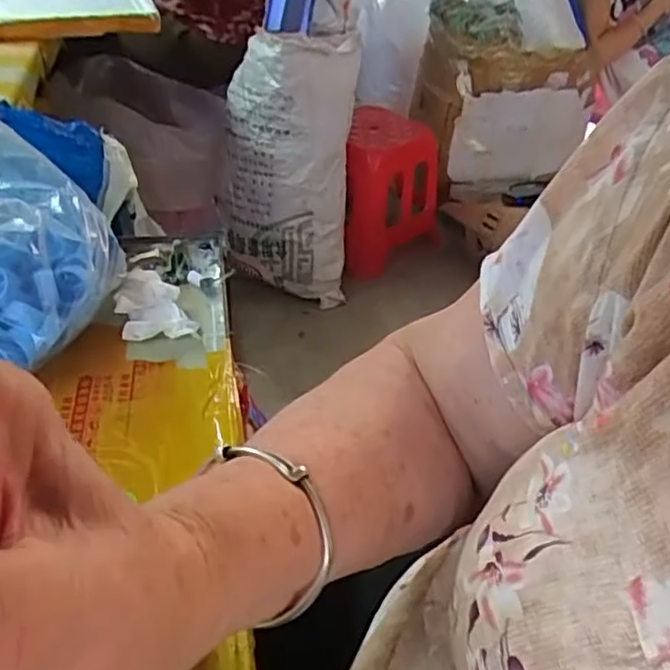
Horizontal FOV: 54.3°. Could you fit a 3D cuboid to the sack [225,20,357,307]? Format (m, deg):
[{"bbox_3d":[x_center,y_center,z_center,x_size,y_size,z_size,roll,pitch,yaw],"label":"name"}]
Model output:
[{"bbox_3d":[-0.103,-0.368,1.508,0.299,0.613,0.178,-3,39,-11],"label":"sack"}]

